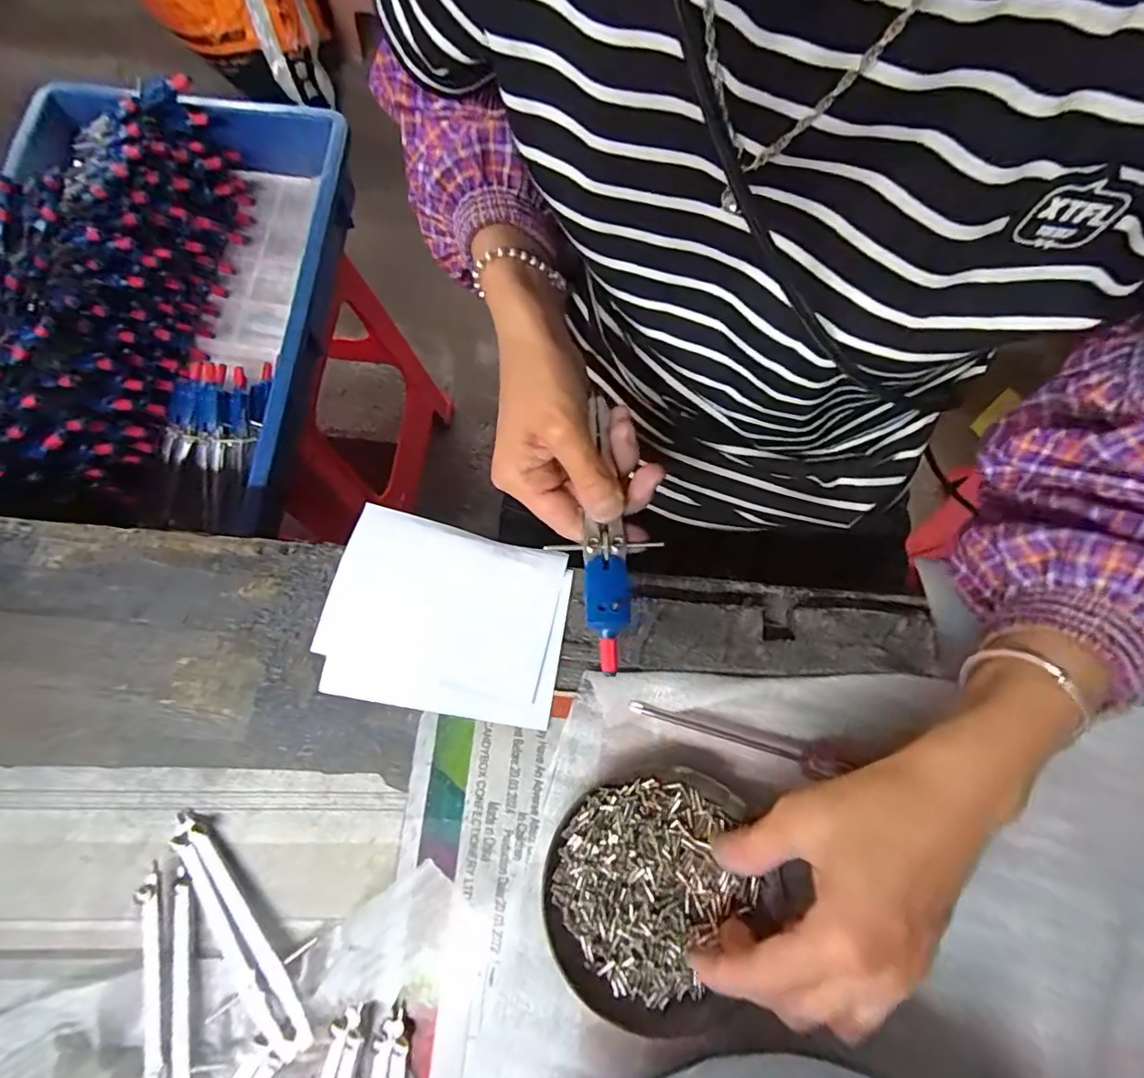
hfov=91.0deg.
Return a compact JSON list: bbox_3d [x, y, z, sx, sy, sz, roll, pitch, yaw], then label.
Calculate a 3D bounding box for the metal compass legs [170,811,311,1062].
[{"bbox_3d":[-0.167,0.195,0.278,0.021,0.008,0.124,-35,78,-10],"label":"metal compass legs"}]

